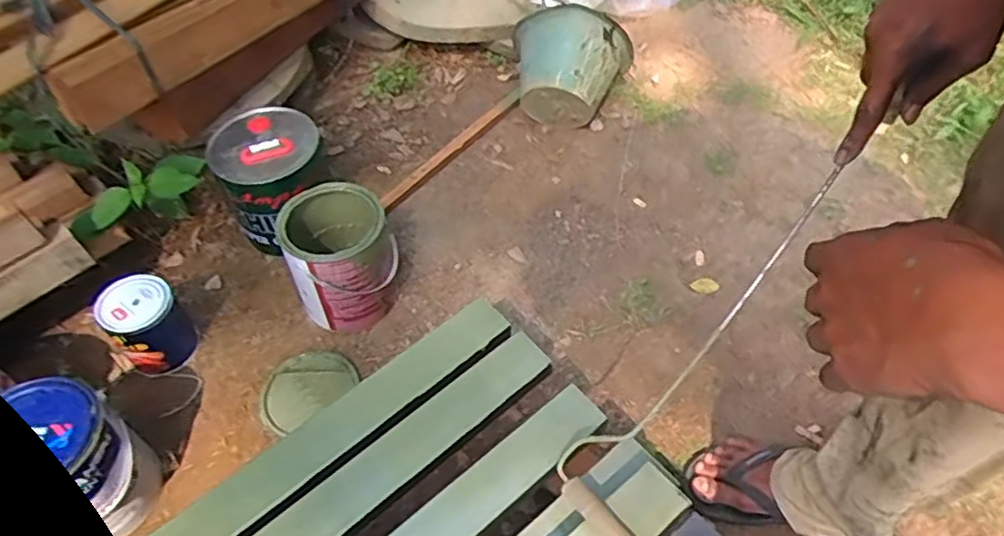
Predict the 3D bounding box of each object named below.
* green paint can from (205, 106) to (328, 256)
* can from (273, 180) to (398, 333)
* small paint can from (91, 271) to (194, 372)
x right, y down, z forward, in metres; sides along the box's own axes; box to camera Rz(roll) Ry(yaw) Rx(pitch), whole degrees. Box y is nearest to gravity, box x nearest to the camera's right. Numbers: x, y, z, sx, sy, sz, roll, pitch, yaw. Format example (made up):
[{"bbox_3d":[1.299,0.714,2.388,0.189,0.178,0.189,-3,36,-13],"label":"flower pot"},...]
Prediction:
[{"bbox_3d":[-0.408,-0.156,1.200,0.182,0.190,0.212,-19,52,-13],"label":"green paint can"},{"bbox_3d":[-0.265,-0.018,1.094,0.163,0.195,0.166,-1,50,1],"label":"can"},{"bbox_3d":[-0.558,0.091,1.044,0.107,0.131,0.098,-1,50,1],"label":"small paint can"}]

